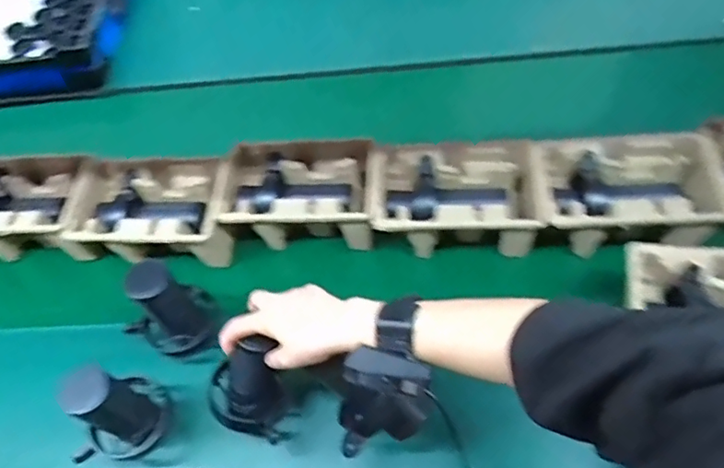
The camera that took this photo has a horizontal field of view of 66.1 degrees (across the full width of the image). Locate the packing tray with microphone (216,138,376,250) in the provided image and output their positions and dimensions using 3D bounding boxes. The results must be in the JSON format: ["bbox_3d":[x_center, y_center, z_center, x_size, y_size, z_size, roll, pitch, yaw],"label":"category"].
[{"bbox_3d":[-0.086,-0.059,0.825,0.224,0.104,0.142,0,59,4],"label":"packing tray with microphone"}]

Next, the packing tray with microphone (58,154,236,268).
[{"bbox_3d":[-0.312,-0.036,0.845,0.235,0.092,0.144,3,59,6],"label":"packing tray with microphone"}]

